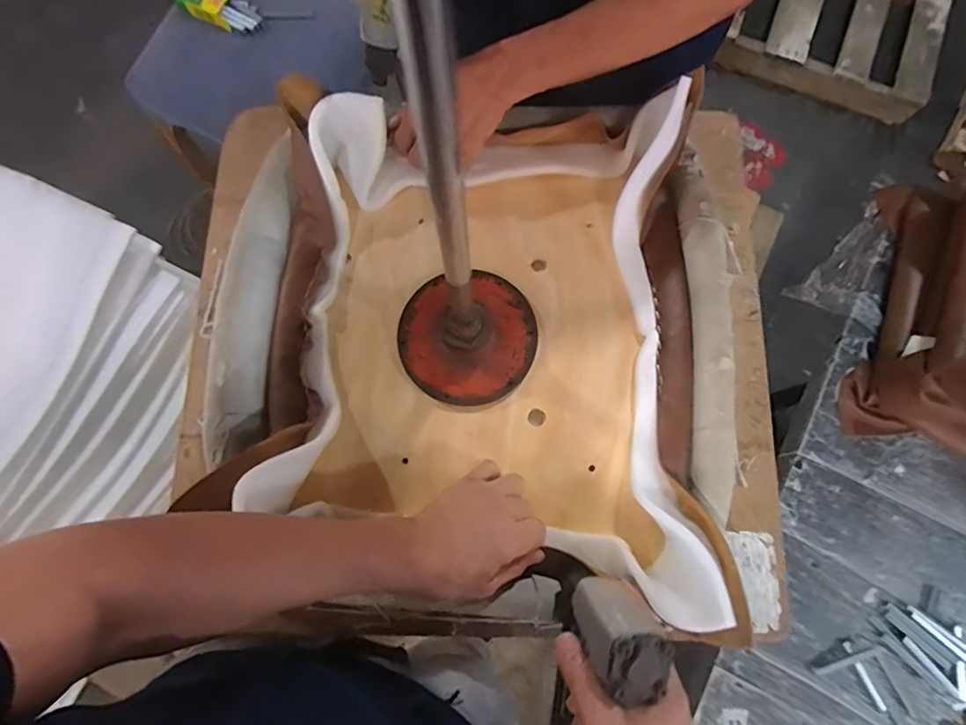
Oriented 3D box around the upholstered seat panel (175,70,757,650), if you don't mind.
[{"bbox_3d":[0.000,-0.018,0.531,0.461,0.104,0.484,0,79,0],"label":"upholstered seat panel"}]

